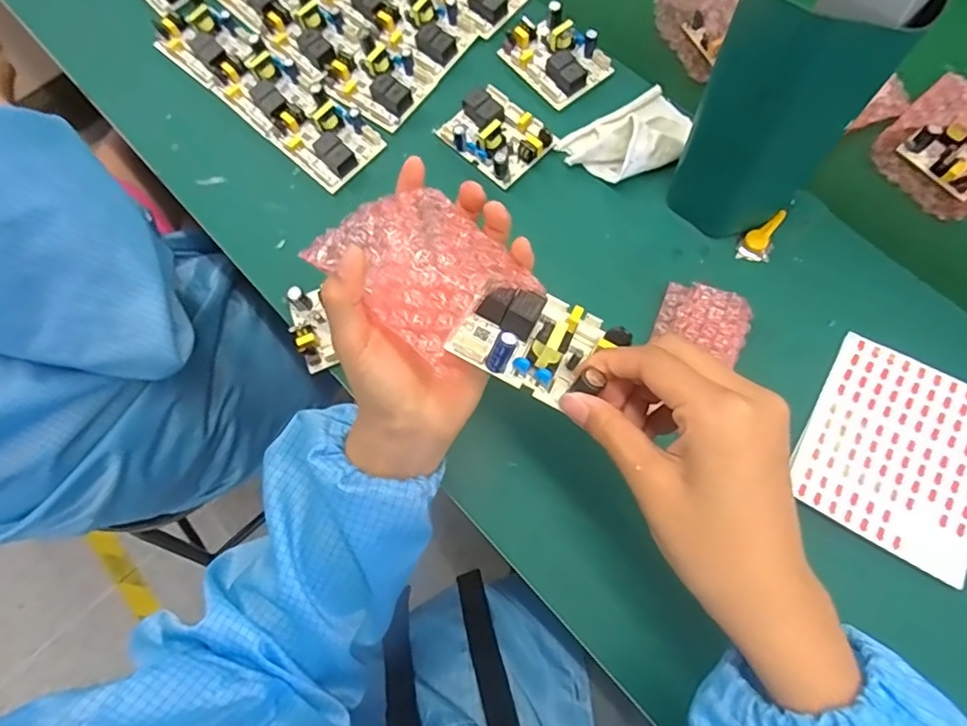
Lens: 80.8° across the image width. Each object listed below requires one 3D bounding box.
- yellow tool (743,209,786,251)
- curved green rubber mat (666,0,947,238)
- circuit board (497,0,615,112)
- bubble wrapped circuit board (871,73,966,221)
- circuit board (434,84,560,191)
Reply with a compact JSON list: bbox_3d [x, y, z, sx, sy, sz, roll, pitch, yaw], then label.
[{"bbox_3d":[0.206,-0.097,0.417,0.015,0.008,0.039,38,78,14],"label":"yellow tool"},{"bbox_3d":[0.174,-0.145,0.352,0.087,0.161,0.055,33,76,13],"label":"curved green rubber mat"},{"bbox_3d":[0.059,-0.257,0.469,0.059,0.024,0.082,-41,74,-10],"label":"circuit board"},{"bbox_3d":[0.362,-0.165,0.427,0.104,0.033,0.094,-41,74,-10],"label":"bubble wrapped circuit board"},{"bbox_3d":[0.010,-0.184,0.448,0.060,0.021,0.078,-42,74,-10],"label":"circuit board"}]

